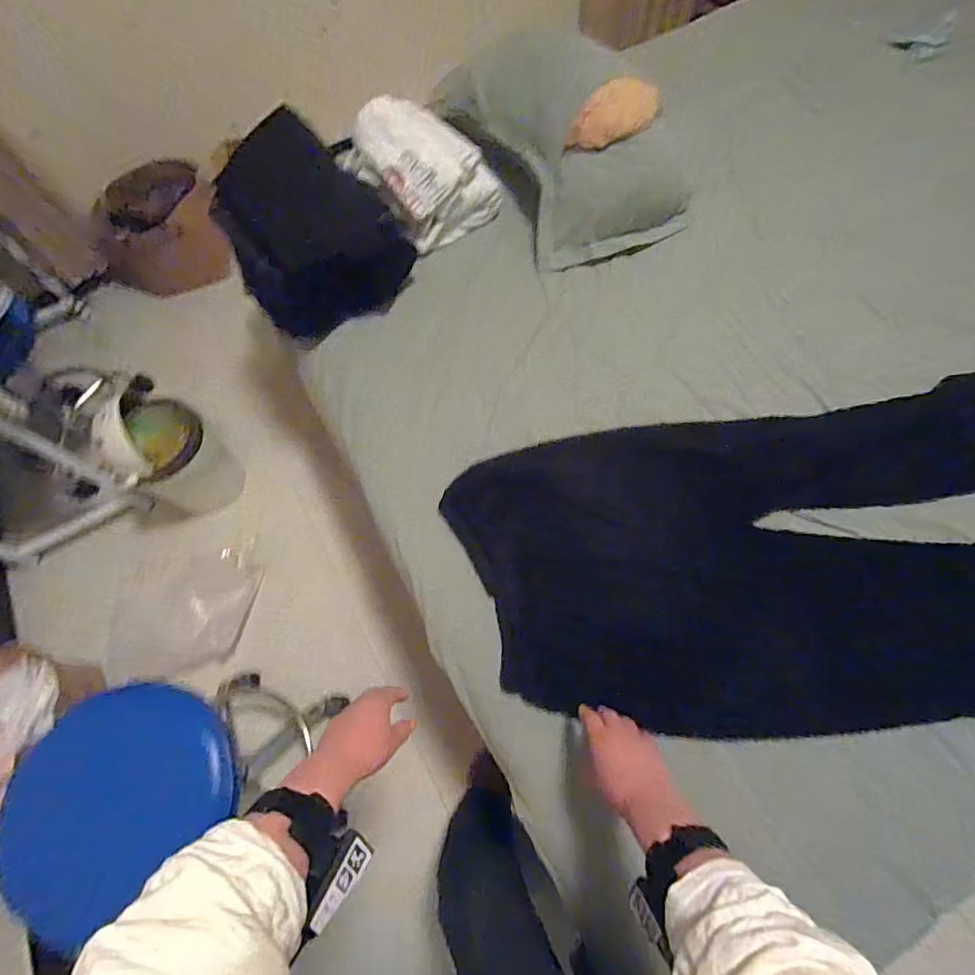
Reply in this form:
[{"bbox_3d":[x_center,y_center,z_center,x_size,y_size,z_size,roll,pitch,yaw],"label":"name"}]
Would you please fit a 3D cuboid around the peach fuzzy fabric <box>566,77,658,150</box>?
[{"bbox_3d":[0.257,-0.729,0.974,0.181,0.082,0.083,-6,67,1],"label":"peach fuzzy fabric"}]

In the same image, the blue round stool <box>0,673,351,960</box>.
[{"bbox_3d":[-0.527,0.546,0.948,0.312,0.538,0.305,-1,67,3],"label":"blue round stool"}]

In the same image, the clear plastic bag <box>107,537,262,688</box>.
[{"bbox_3d":[-0.780,0.334,1.303,0.382,0.040,0.369,-8,58,-5],"label":"clear plastic bag"}]

